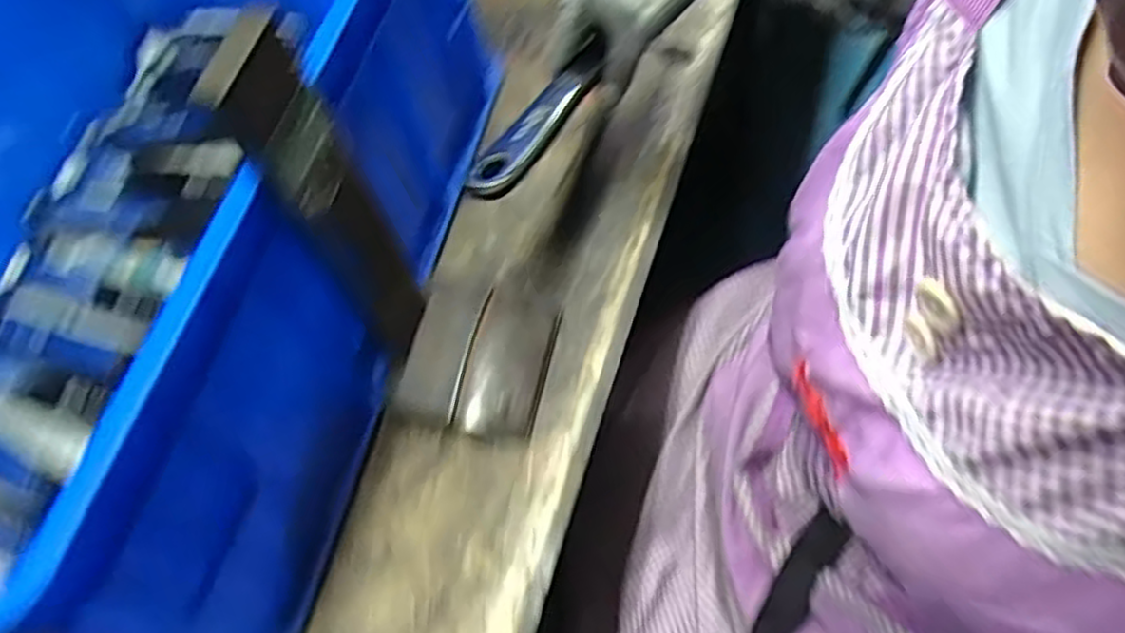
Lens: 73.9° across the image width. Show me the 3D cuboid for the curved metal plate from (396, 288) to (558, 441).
[{"bbox_3d":[-0.052,0.021,0.484,0.084,0.030,0.106,8,61,12],"label":"curved metal plate"}]

